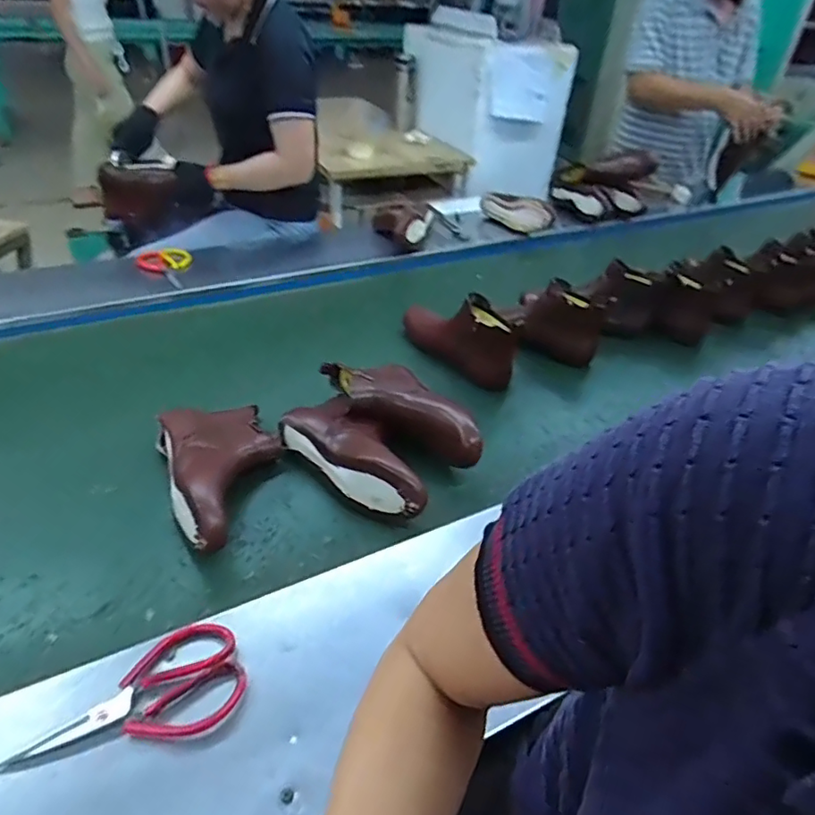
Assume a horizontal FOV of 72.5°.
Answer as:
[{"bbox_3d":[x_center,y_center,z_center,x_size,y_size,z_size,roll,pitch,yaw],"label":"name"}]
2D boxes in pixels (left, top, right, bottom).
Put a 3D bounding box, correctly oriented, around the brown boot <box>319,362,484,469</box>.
[{"bbox_3d":[-0.009,0.011,0.846,0.110,0.080,0.282,-23,45,-31],"label":"brown boot"}]

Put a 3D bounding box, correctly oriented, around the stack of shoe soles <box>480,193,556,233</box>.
[{"bbox_3d":[0.295,-0.536,1.511,0.041,0.086,0.233,-27,48,-34],"label":"stack of shoe soles"}]

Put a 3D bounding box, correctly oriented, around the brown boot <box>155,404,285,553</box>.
[{"bbox_3d":[-0.242,0.080,0.755,0.159,0.076,0.258,-15,42,-24],"label":"brown boot"}]

